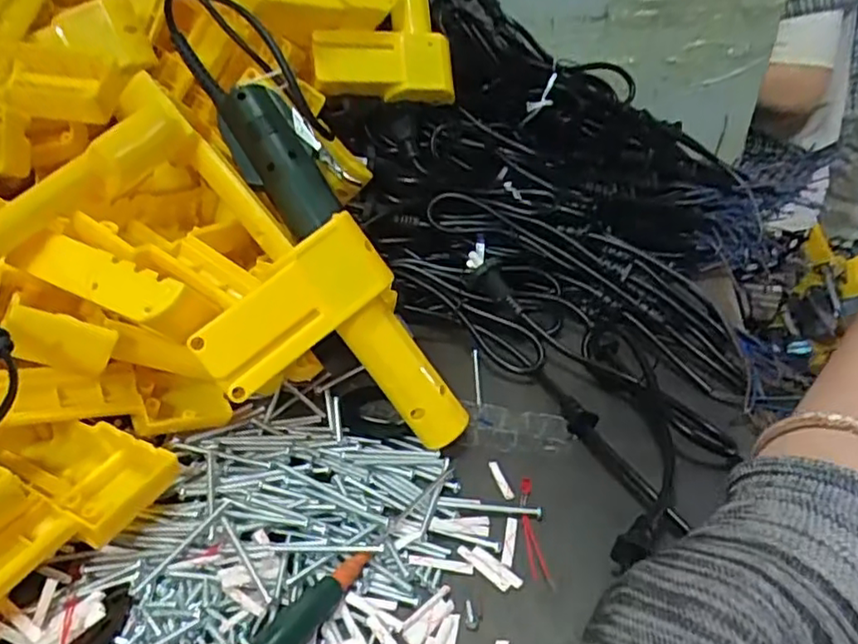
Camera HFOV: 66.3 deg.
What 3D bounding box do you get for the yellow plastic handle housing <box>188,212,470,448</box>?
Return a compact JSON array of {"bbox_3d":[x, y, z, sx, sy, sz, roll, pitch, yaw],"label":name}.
[{"bbox_3d":[-0.045,0.028,0.370,0.110,0.144,0.023,-44,22,-18],"label":"yellow plastic handle housing"}]

